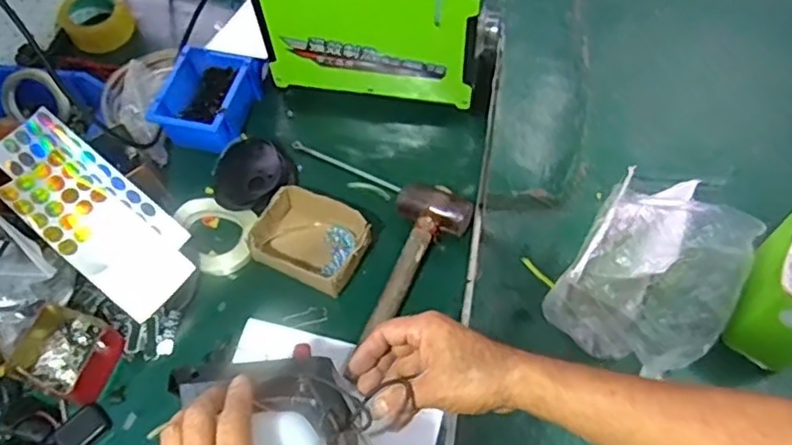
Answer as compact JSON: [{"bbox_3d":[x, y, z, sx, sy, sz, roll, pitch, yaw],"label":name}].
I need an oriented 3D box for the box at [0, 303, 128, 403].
[{"bbox_3d":[-0.417,0.166,0.797,0.121,0.036,0.102,16,63,12],"label":"box"}]

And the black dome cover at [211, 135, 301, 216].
[{"bbox_3d":[-0.205,-0.065,0.896,0.109,0.032,0.110,-39,66,-17],"label":"black dome cover"}]

